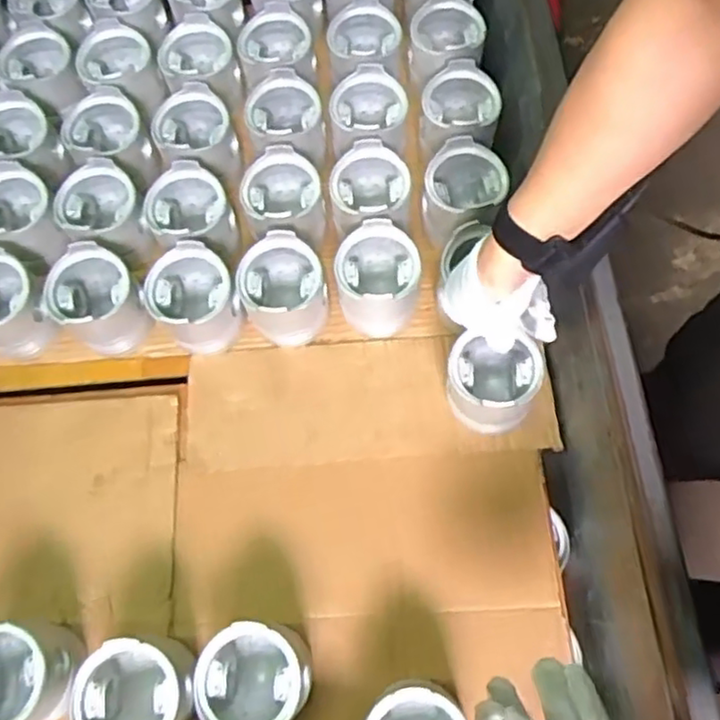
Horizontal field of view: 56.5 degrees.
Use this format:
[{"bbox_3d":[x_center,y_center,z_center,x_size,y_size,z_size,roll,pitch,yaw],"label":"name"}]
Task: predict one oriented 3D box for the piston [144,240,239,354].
[{"bbox_3d":[-0.169,-0.060,0.692,0.081,0.094,0.085,-1,68,2],"label":"piston"}]

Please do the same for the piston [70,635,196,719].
[{"bbox_3d":[-0.185,0.281,0.564,0.082,0.093,0.085,-1,68,2],"label":"piston"}]

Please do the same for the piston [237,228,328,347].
[{"bbox_3d":[-0.078,-0.067,0.689,0.081,0.095,0.085,-1,68,2],"label":"piston"}]

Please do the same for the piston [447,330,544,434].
[{"bbox_3d":[0.122,0.021,0.626,0.079,0.075,0.078,-1,68,2],"label":"piston"}]

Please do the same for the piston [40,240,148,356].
[{"bbox_3d":[-0.269,-0.057,0.697,0.083,0.096,0.084,-1,68,2],"label":"piston"}]

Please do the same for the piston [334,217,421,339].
[{"bbox_3d":[0.018,-0.078,0.691,0.079,0.091,0.095,2,69,3],"label":"piston"}]

